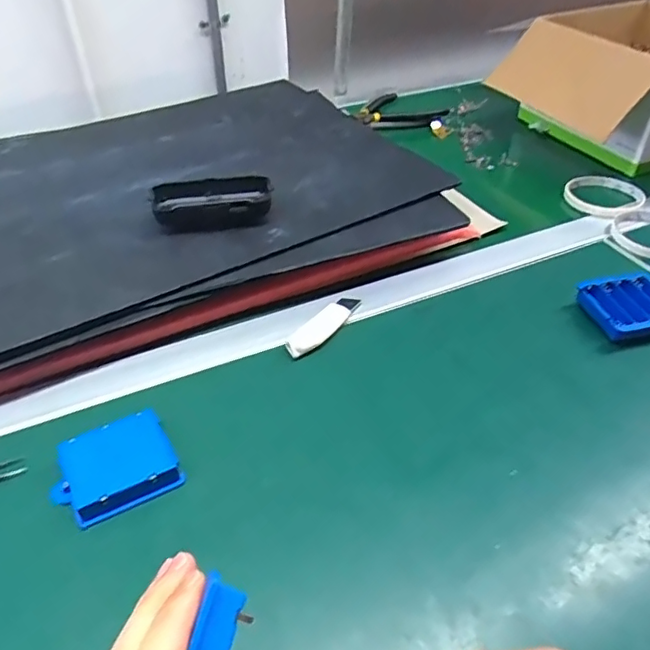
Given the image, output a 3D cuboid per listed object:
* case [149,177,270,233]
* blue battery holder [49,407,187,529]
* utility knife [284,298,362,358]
[{"bbox_3d":[-0.108,-0.117,0.556,0.110,0.027,0.057,-7,41,-8],"label":"case"},{"bbox_3d":[-0.143,0.094,0.391,0.077,0.015,0.065,-23,46,-24],"label":"blue battery holder"},{"bbox_3d":[0.001,-0.001,0.502,0.023,0.008,0.091,27,48,28],"label":"utility knife"}]

